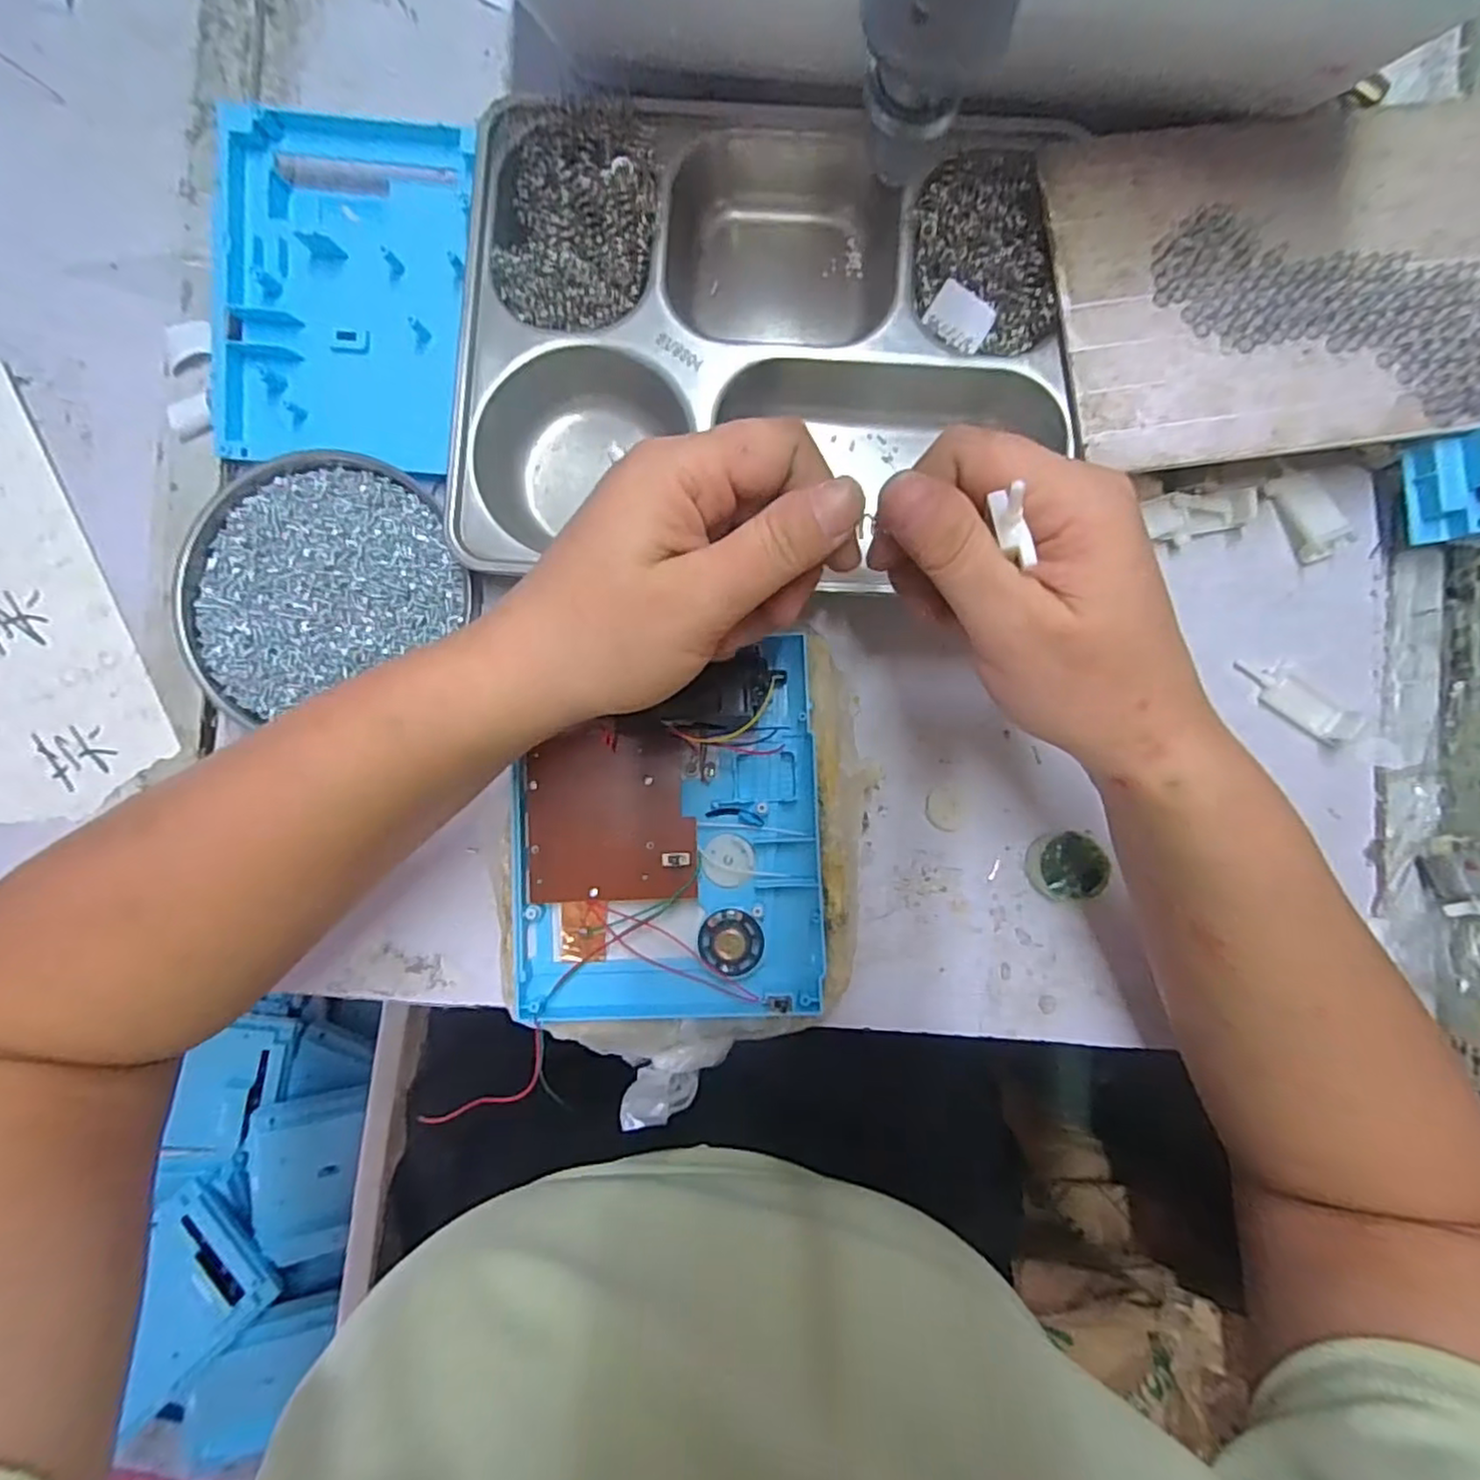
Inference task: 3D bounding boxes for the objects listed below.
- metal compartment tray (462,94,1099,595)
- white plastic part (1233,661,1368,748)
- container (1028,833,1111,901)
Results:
[{"bbox_3d":[0.009,-0.194,0.324,0.267,0.035,0.230,0,89,1],"label":"metal compartment tray"},{"bbox_3d":[0.267,-0.020,0.334,0.055,0.014,0.017,36,89,1],"label":"white plastic part"},{"bbox_3d":[0.153,0.059,0.329,0.029,0.022,0.031,0,89,1],"label":"container"}]

